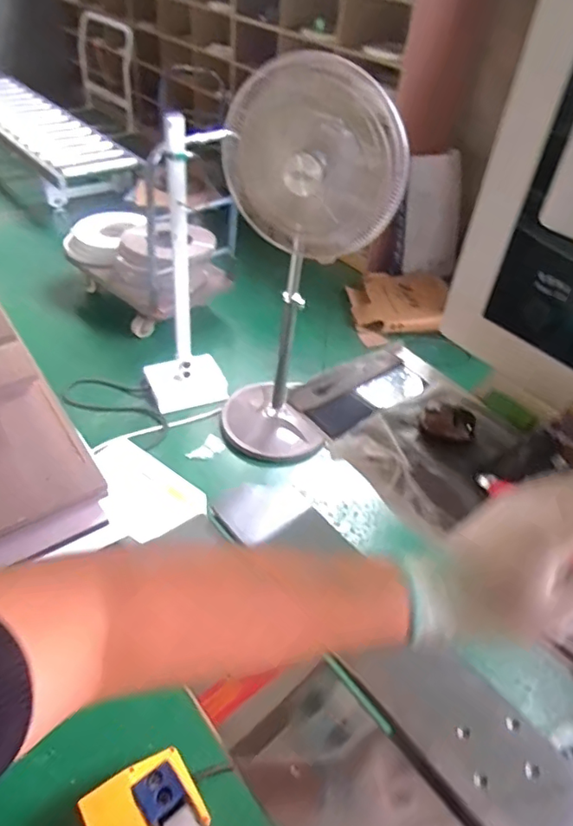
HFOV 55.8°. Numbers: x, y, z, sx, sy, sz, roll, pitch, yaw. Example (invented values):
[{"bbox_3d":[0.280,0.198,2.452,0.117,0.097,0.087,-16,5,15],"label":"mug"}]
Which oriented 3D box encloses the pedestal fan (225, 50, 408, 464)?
[{"bbox_3d":[0.033,-0.396,1.782,0.466,1.272,0.351,2,42,-4],"label":"pedestal fan"}]

